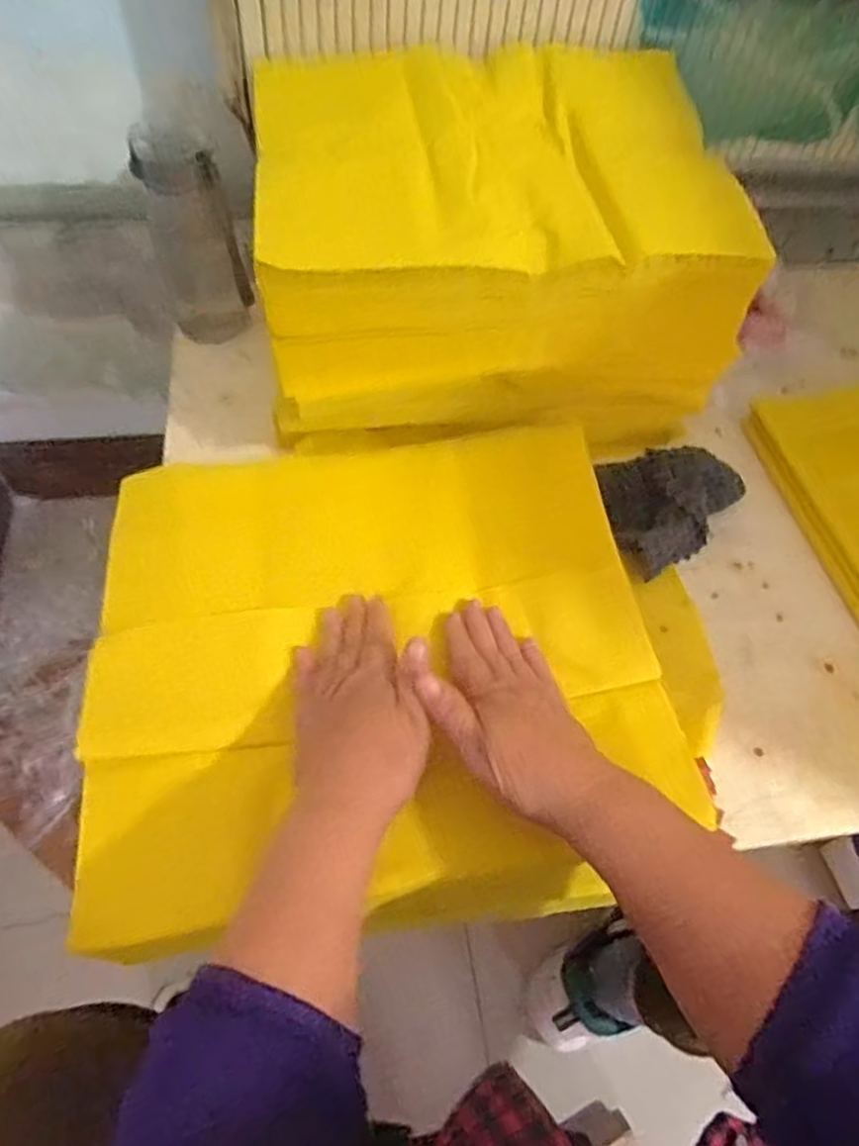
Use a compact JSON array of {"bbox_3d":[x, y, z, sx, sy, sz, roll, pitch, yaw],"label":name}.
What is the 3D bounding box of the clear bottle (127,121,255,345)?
[{"bbox_3d":[-0.213,-0.295,0.625,0.071,0.180,0.069,-20,61,-17],"label":"clear bottle"}]

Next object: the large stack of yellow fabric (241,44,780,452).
[{"bbox_3d":[0.052,-0.271,0.598,0.367,0.202,0.278,-4,57,-7],"label":"large stack of yellow fabric"}]

